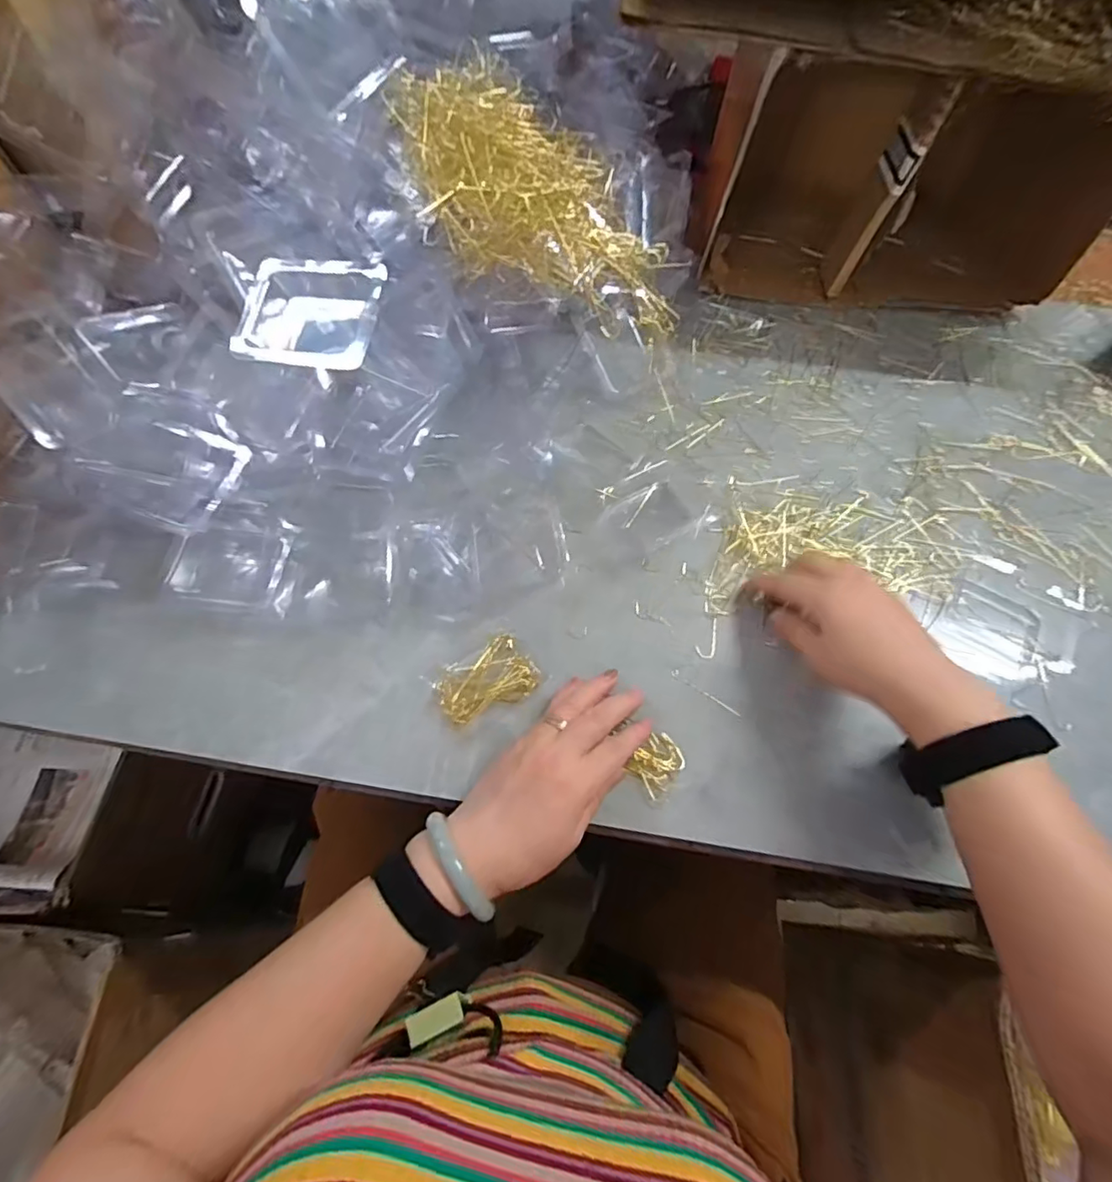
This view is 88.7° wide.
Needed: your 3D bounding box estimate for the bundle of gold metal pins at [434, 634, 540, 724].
[{"bbox_3d":[-0.049,0.065,0.406,0.067,0.014,0.046,-28,68,-14],"label":"bundle of gold metal pins"}]

